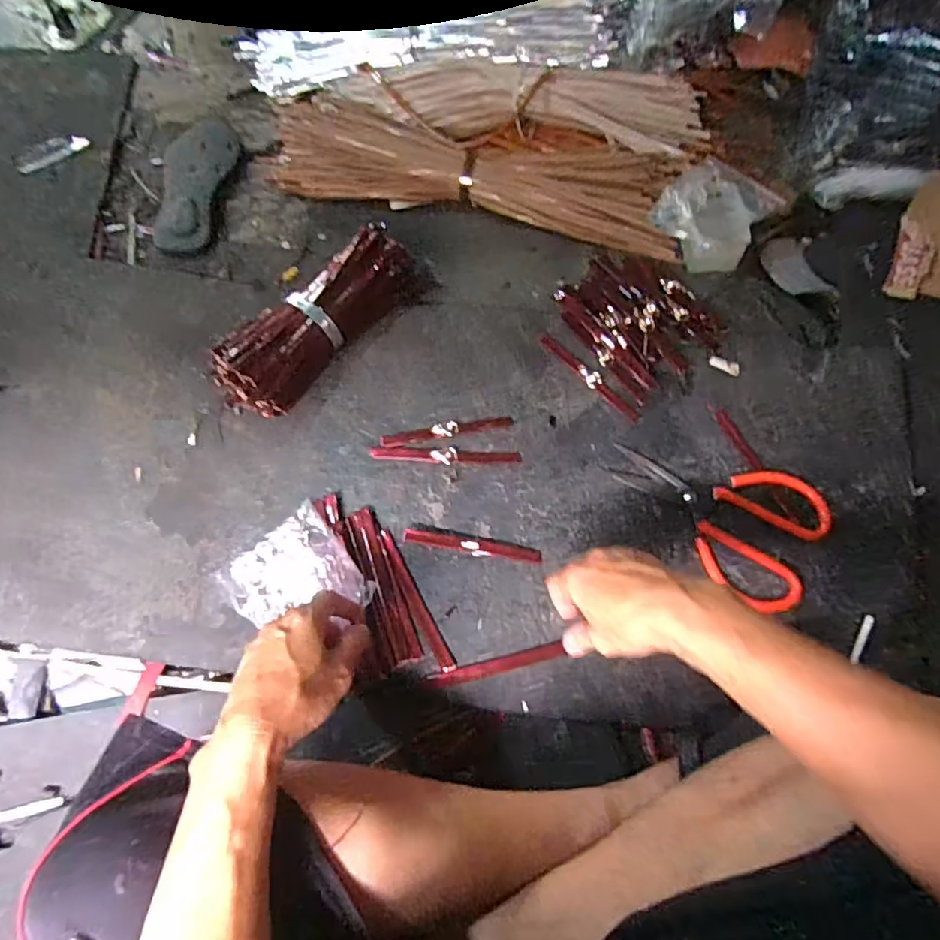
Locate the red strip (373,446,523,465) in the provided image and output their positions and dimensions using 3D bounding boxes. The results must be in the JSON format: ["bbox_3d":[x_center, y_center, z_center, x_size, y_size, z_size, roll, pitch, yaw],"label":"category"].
[{"bbox_3d":[-0.025,-0.016,0.618,0.156,0.011,0.018,2,69,2],"label":"red strip"}]

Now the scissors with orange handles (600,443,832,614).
[{"bbox_3d":[0.241,0.041,0.584,0.210,0.024,0.128,28,73,11],"label":"scissors with orange handles"}]

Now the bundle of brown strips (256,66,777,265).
[{"bbox_3d":[0.052,-0.408,0.760,0.635,0.068,0.245,3,69,3],"label":"bundle of brown strips"}]

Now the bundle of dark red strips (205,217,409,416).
[{"bbox_3d":[-0.167,-0.168,0.651,0.083,0.060,0.258,38,76,13],"label":"bundle of dark red strips"}]

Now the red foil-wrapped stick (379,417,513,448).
[{"bbox_3d":[-0.025,-0.043,0.628,0.141,0.013,0.017,-10,69,-2],"label":"red foil-wrapped stick"}]

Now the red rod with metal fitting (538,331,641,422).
[{"bbox_3d":[0.132,-0.104,0.646,0.017,0.010,0.142,-41,74,-13],"label":"red rod with metal fitting"}]

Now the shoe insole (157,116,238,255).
[{"bbox_3d":[-0.369,-0.385,0.779,0.086,0.023,0.236,4,70,3],"label":"shoe insole"}]

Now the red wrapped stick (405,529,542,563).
[{"bbox_3d":[0.003,0.076,0.584,0.135,0.009,0.015,7,70,4],"label":"red wrapped stick"}]

